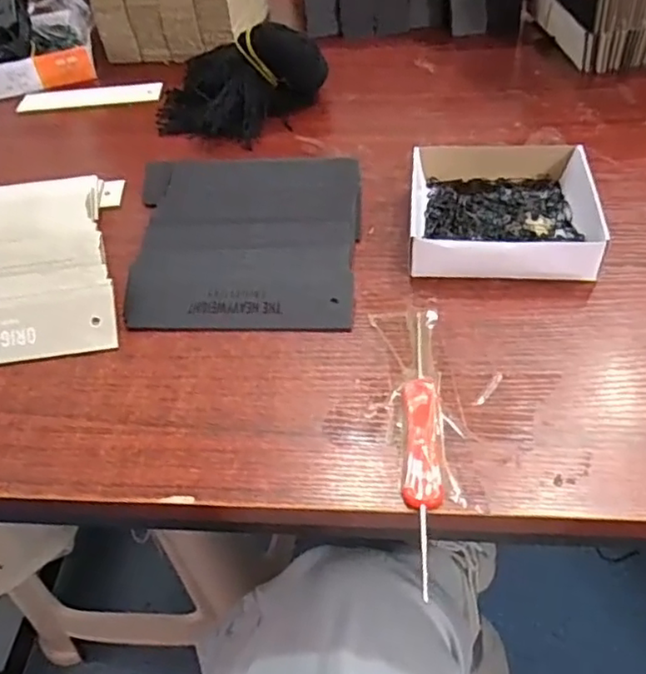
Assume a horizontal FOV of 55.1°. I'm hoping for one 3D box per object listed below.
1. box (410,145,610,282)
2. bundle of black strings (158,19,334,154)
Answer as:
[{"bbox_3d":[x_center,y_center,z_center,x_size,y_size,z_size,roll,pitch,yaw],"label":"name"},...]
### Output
[{"bbox_3d":[0.110,-0.078,0.376,0.109,0.029,0.110,2,48,9],"label":"box"},{"bbox_3d":[-0.066,-0.201,0.490,0.138,0.063,0.097,-14,47,-6],"label":"bundle of black strings"}]

